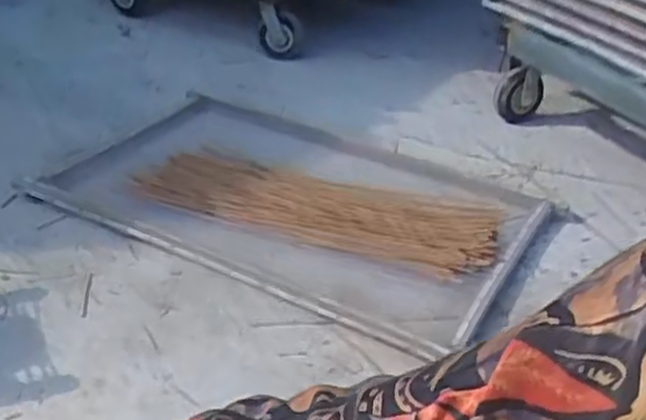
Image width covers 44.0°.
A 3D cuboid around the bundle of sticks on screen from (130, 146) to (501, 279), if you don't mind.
[{"bbox_3d":[-0.012,-0.010,1.567,0.699,0.048,0.281,14,31,13],"label":"bundle of sticks on screen"}]

